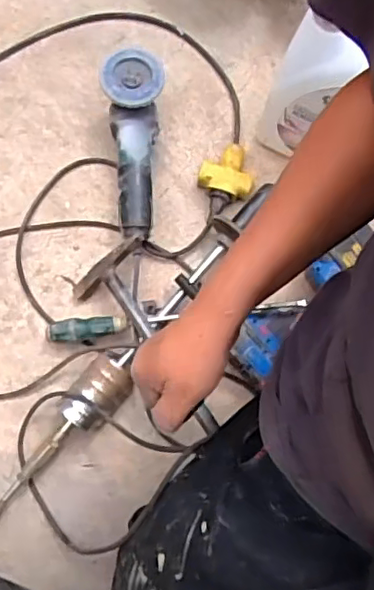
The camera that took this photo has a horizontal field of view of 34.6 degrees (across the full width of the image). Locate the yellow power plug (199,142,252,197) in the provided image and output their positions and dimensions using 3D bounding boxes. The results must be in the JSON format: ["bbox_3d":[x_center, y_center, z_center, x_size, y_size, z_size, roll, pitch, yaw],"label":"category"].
[{"bbox_3d":[0.062,-0.198,0.949,0.084,0.045,0.086,6,76,0],"label":"yellow power plug"}]

